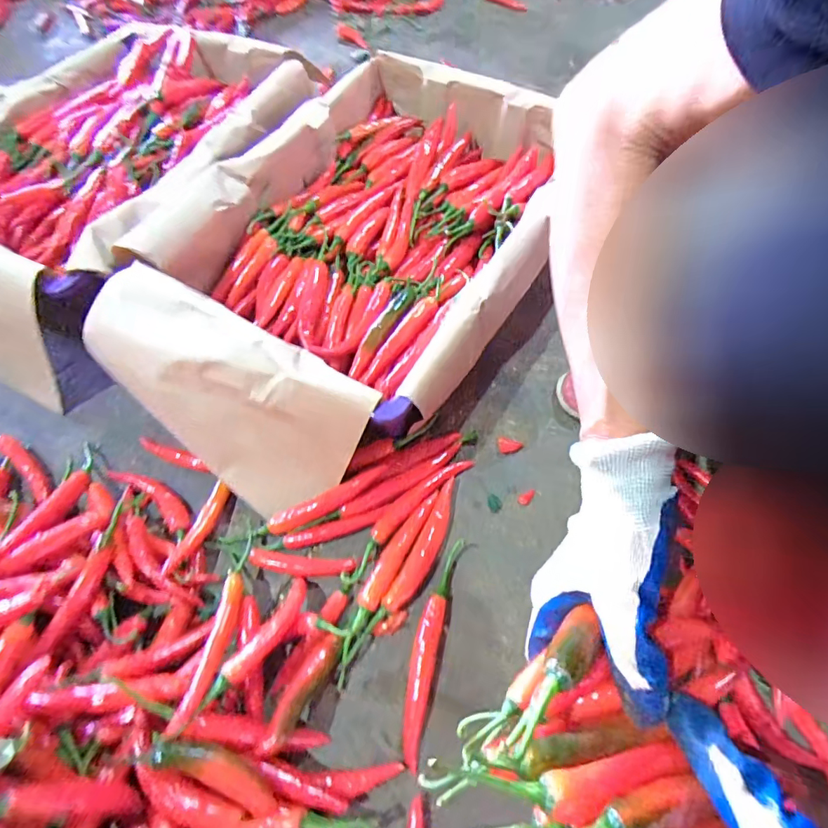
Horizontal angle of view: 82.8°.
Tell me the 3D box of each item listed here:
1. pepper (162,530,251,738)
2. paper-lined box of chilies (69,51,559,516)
[{"bbox_3d":[-0.167,0.180,0.406,0.020,0.015,0.176,1,35,0],"label":"pepper"},{"bbox_3d":[-0.091,-0.200,0.563,0.427,0.140,0.551,29,68,16],"label":"paper-lined box of chilies"}]

